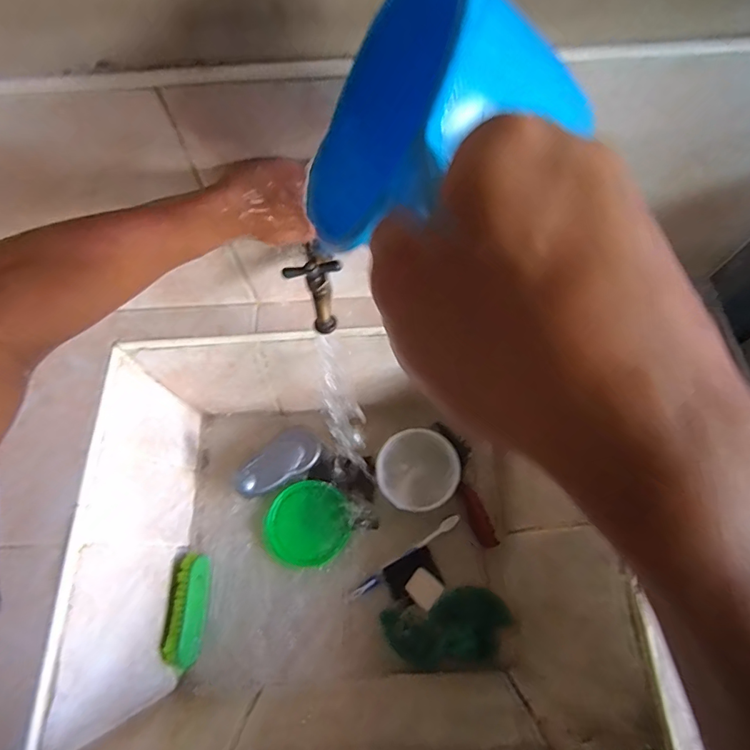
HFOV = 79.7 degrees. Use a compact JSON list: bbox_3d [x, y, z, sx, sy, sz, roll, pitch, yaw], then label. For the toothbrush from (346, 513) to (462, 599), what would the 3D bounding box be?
[{"bbox_3d":[0.040,0.249,0.612,0.184,0.012,0.014,-32,70,-12],"label":"toothbrush"}]

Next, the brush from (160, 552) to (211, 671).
[{"bbox_3d":[-0.243,0.303,0.584,0.042,0.042,0.131,0,67,1],"label":"brush"}]

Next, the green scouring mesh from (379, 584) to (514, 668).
[{"bbox_3d":[0.091,0.320,0.573,0.158,0.022,0.081,-6,67,-1],"label":"green scouring mesh"}]

